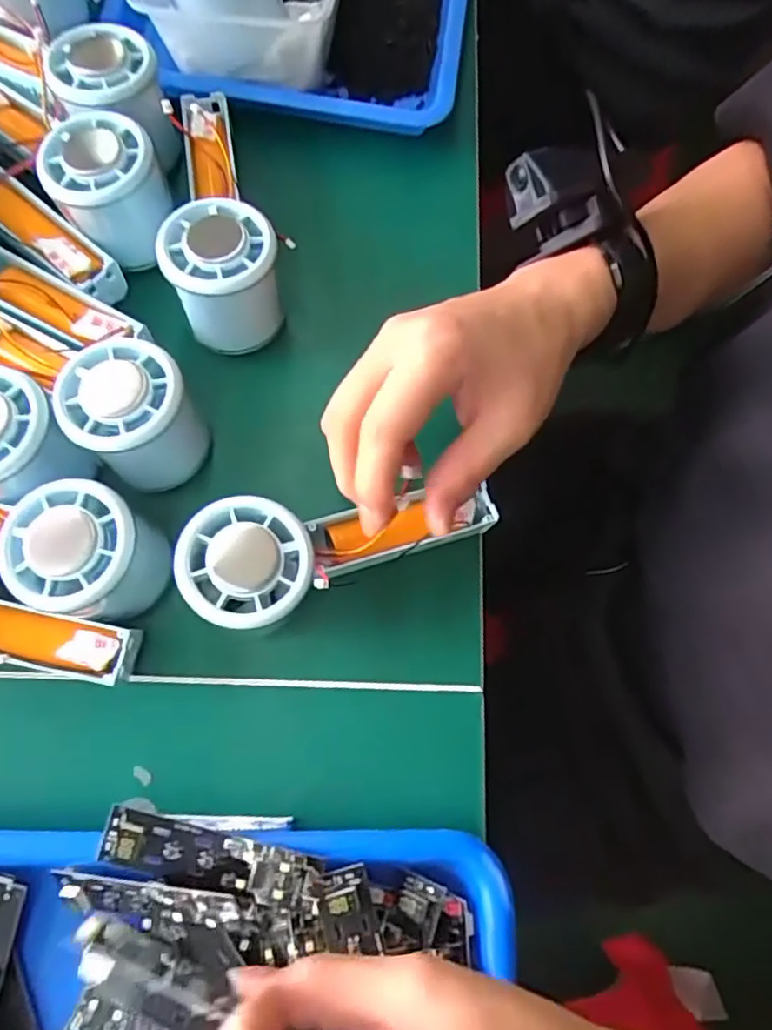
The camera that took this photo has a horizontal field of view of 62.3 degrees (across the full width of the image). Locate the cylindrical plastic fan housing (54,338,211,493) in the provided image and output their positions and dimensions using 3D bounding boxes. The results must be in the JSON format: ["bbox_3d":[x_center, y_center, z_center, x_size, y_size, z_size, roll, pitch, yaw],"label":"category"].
[{"bbox_3d":[-0.122,-0.048,0.316,0.054,0.057,0.054,0,75,-1],"label":"cylindrical plastic fan housing"}]

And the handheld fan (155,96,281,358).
[{"bbox_3d":[-0.092,-0.170,0.355,0.055,0.052,0.157,-9,63,-4],"label":"handheld fan"}]

